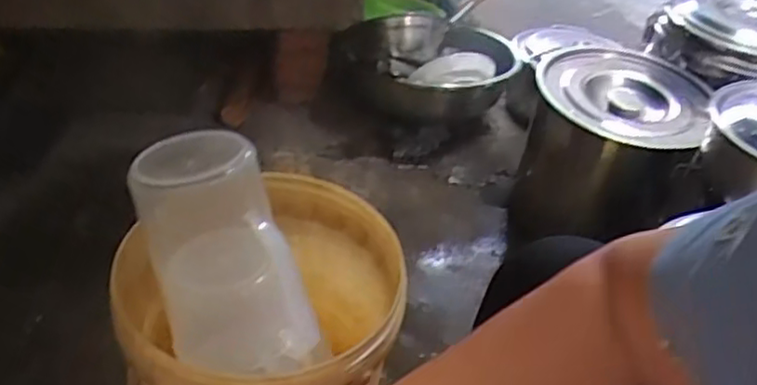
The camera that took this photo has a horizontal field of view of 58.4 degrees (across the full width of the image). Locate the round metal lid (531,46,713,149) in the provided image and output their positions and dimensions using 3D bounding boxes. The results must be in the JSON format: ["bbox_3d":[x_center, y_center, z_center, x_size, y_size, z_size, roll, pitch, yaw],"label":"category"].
[{"bbox_3d":[0.411,-0.172,1.131,0.272,0.033,0.259,5,50,-6],"label":"round metal lid"}]

